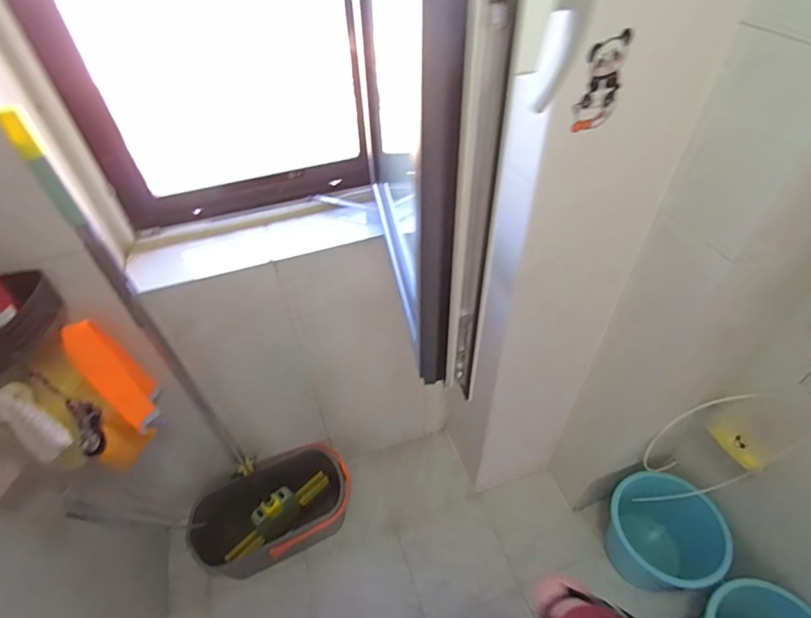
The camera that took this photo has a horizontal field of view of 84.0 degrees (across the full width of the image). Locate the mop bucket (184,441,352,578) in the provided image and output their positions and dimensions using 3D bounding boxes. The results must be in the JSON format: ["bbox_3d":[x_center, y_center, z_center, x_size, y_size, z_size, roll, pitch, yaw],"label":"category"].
[{"bbox_3d":[-0.389,0.632,1.382,0.465,0.225,0.239,-22,50,-18],"label":"mop bucket"}]

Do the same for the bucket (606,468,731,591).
[{"bbox_3d":[0.739,0.664,1.320,0.285,0.222,0.292,-1,47,1],"label":"bucket"}]

